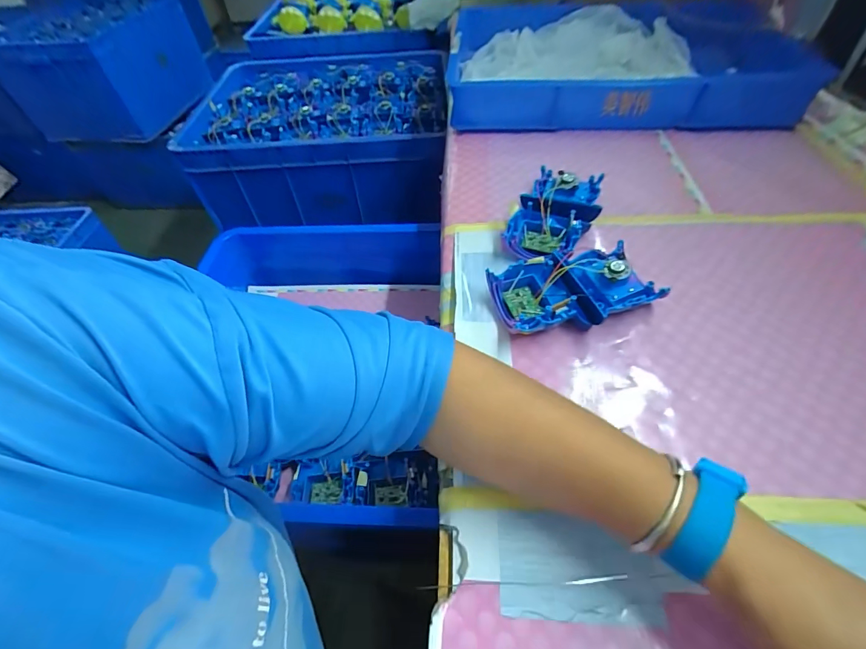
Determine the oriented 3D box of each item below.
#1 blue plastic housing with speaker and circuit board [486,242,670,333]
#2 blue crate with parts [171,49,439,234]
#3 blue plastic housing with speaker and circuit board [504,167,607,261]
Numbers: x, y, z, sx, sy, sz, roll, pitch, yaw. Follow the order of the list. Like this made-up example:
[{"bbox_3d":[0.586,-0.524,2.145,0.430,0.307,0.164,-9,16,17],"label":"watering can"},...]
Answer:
[{"bbox_3d":[0.143,-0.034,0.416,0.156,0.041,0.091,-13,53,-4],"label":"blue plastic housing with speaker and circuit board"},{"bbox_3d":[-0.245,-0.473,0.989,0.579,0.180,0.474,2,52,6],"label":"blue crate with parts"},{"bbox_3d":[0.150,-0.139,0.488,0.087,0.032,0.149,18,57,18],"label":"blue plastic housing with speaker and circuit board"}]

